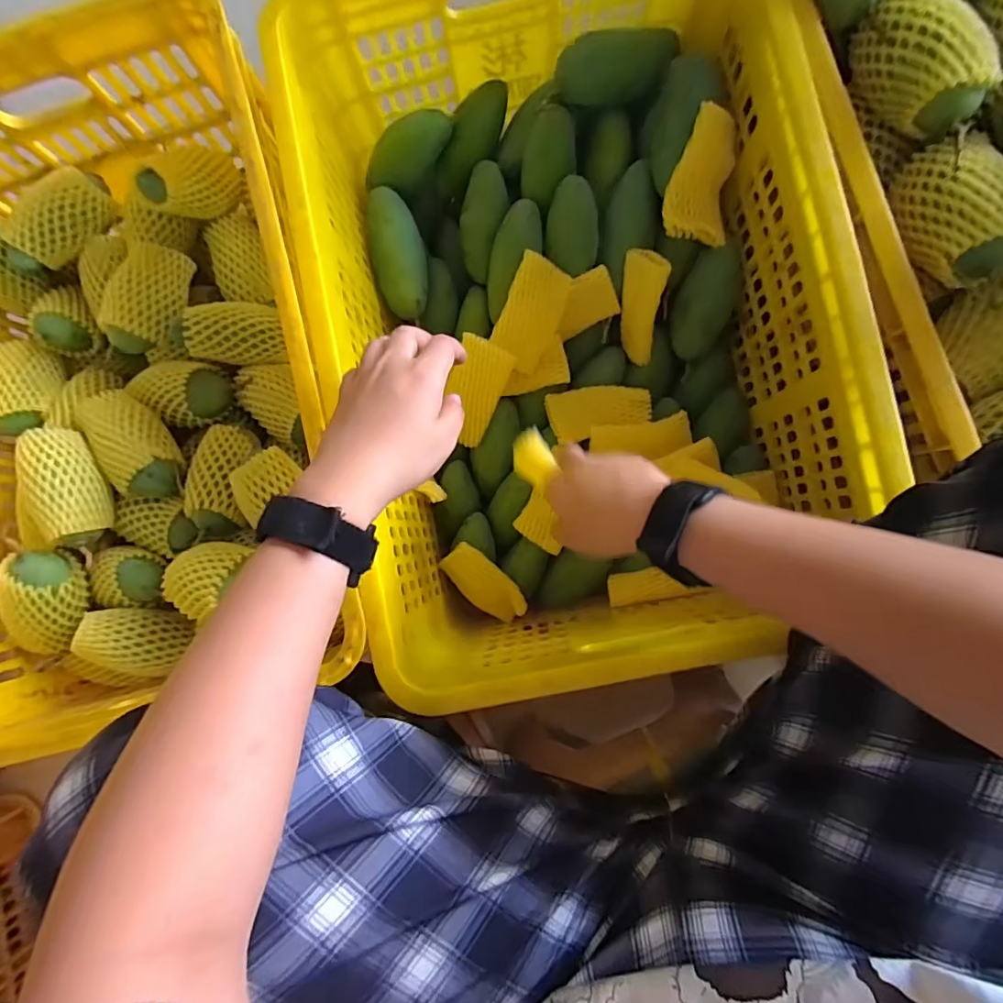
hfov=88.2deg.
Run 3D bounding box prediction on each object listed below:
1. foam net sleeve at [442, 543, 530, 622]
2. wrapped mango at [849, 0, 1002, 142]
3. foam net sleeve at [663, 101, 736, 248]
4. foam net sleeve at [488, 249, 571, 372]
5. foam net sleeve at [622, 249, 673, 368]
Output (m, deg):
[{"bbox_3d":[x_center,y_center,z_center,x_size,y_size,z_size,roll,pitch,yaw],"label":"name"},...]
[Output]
[{"bbox_3d":[-0.019,0.093,0.595,0.053,0.018,0.107,-39,104,25],"label":"foam net sleeve"},{"bbox_3d":[0.318,-0.327,0.384,0.059,0.056,0.109,-23,85,3],"label":"wrapped mango"},{"bbox_3d":[0.189,-0.293,0.470,0.055,0.033,0.099,-3,128,-23],"label":"foam net sleeve"},{"bbox_3d":[0.031,-0.195,0.546,0.063,0.011,0.105,19,112,-19],"label":"foam net sleeve"},{"bbox_3d":[0.147,-0.199,0.544,0.036,0.114,0.035,0,42,5],"label":"foam net sleeve"}]

